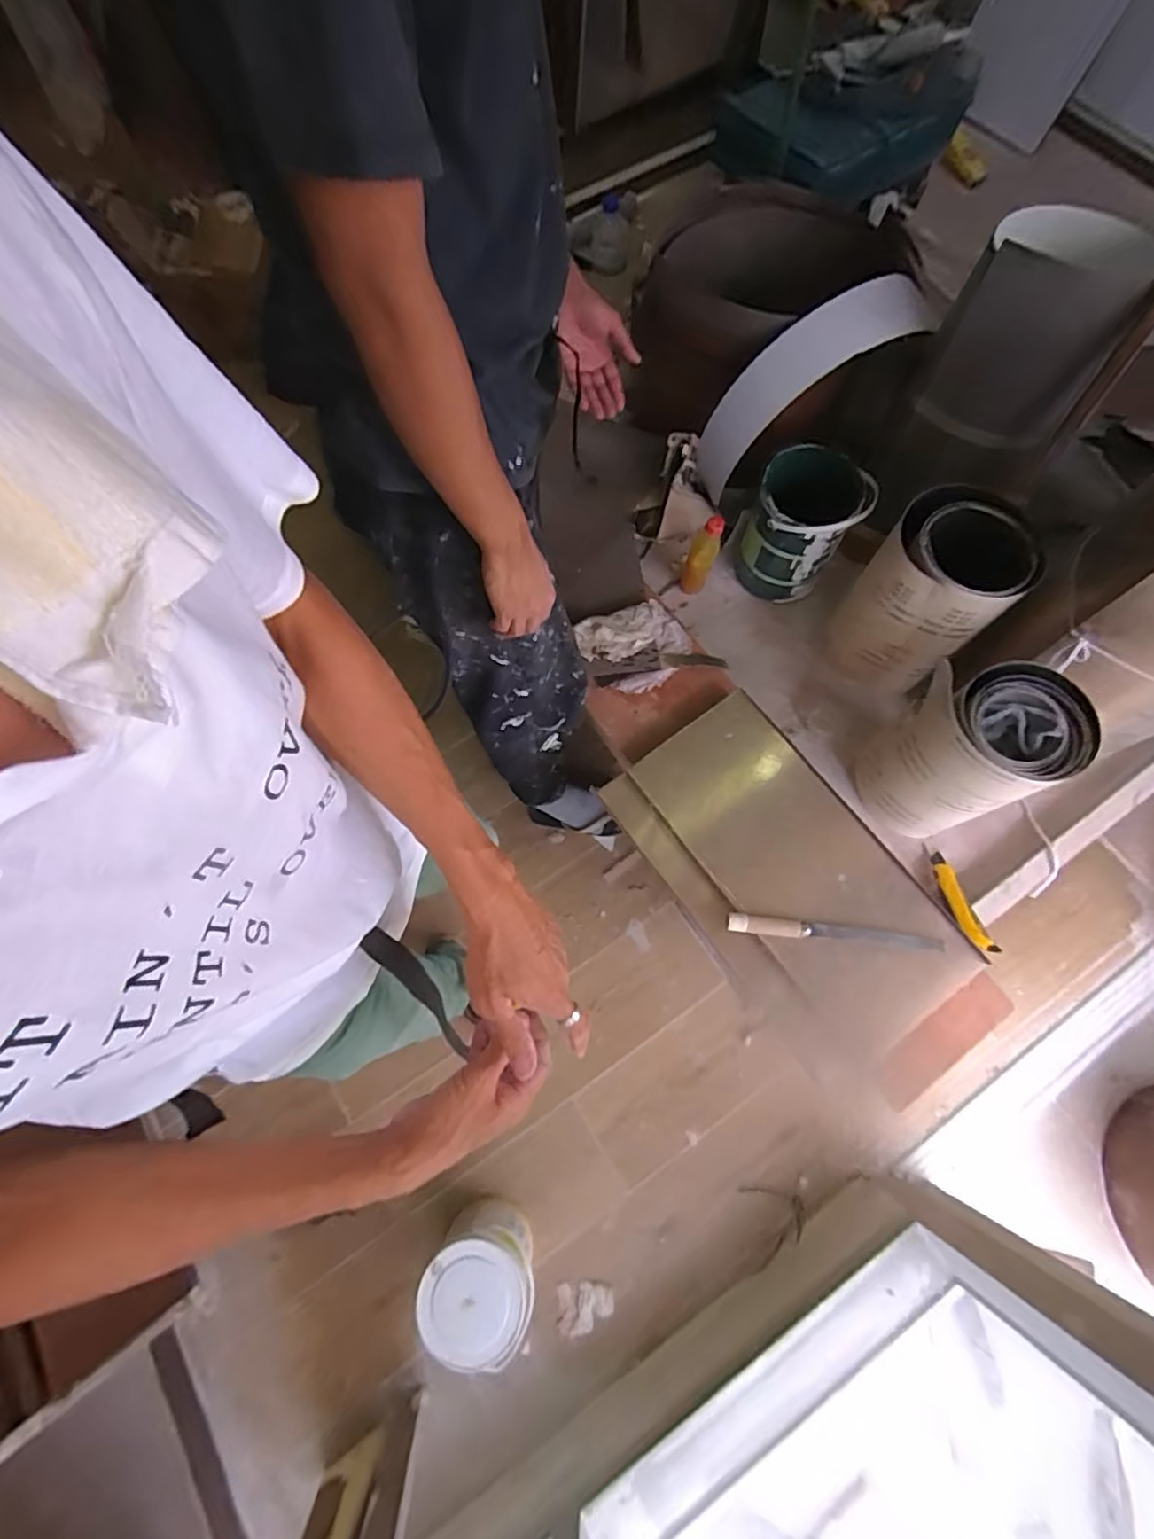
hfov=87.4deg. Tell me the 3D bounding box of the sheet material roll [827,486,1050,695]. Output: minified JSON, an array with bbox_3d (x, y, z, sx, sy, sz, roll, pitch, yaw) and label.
[{"bbox_3d":[0.567,-0.275,1.010,0.191,0.303,0.175,0,71,1],"label":"sheet material roll"}]

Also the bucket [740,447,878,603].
[{"bbox_3d":[0.402,-0.438,1.095,0.169,0.224,0.167,0,71,1],"label":"bucket"}]

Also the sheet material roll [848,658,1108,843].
[{"bbox_3d":[0.576,-0.015,0.914,0.177,0.283,0.166,0,71,1],"label":"sheet material roll"}]

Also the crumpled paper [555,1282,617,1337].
[{"bbox_3d":[0.016,0.984,1.099,0.099,0.025,0.071,-1,71,1],"label":"crumpled paper"}]

